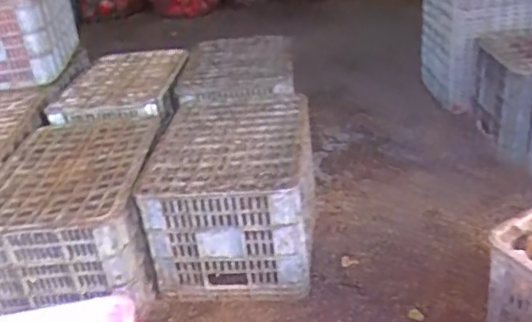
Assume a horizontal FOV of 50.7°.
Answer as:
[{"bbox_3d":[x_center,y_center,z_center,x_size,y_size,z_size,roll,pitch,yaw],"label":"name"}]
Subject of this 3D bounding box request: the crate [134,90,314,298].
[{"bbox_3d":[-0.069,0.067,1.373,0.354,0.290,0.470,-3,28,7],"label":"crate"}]

